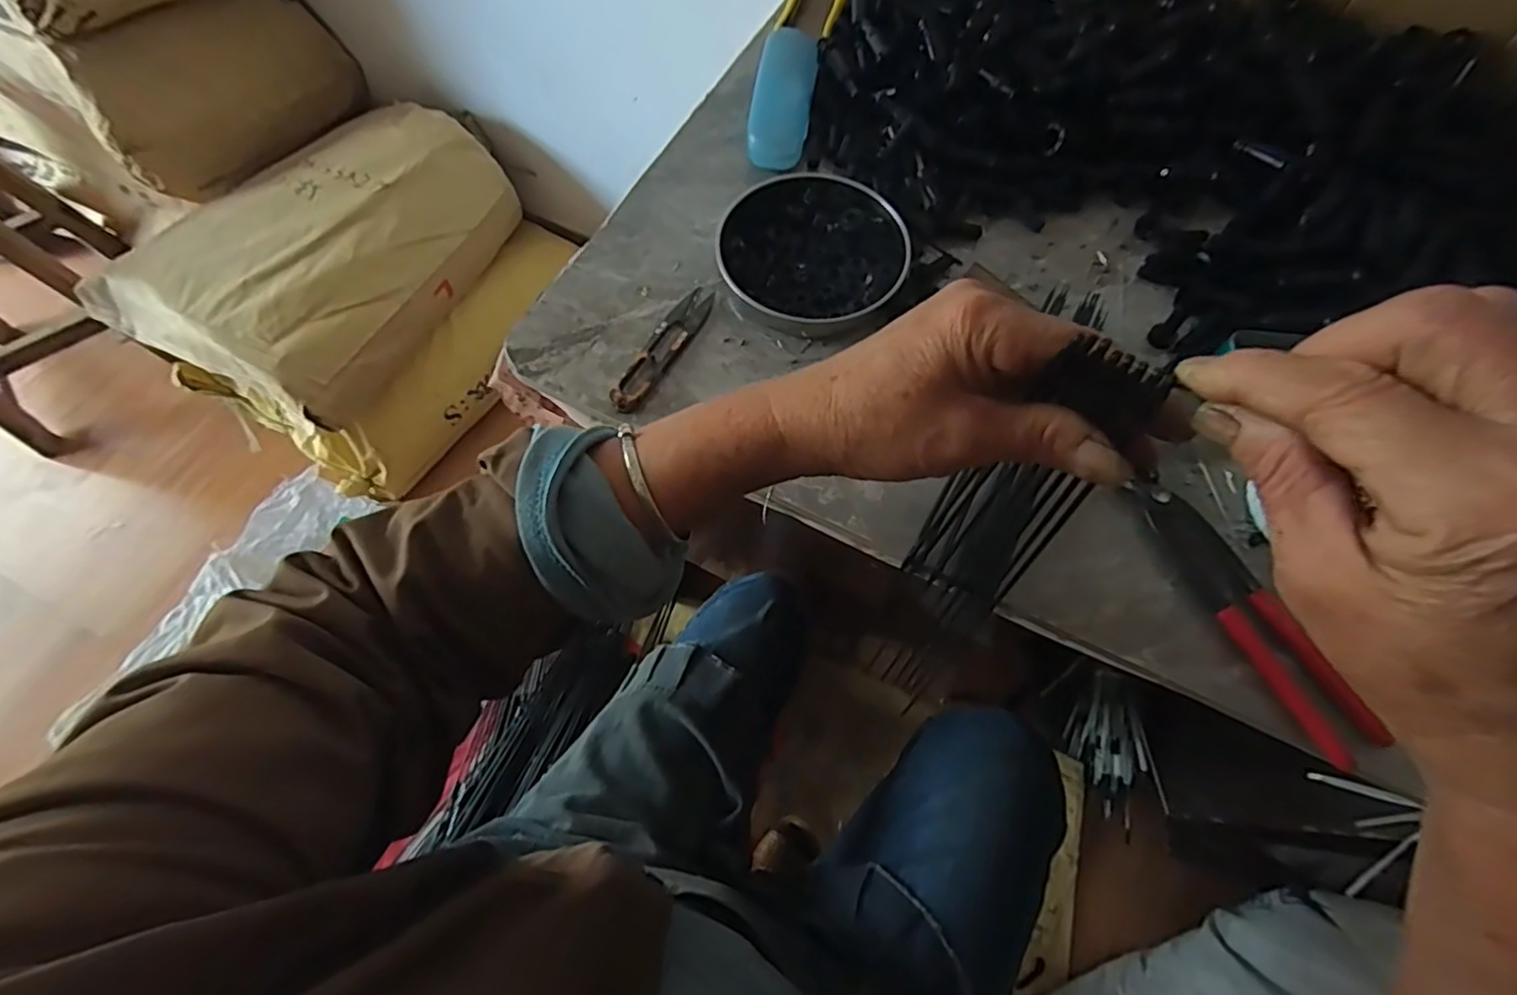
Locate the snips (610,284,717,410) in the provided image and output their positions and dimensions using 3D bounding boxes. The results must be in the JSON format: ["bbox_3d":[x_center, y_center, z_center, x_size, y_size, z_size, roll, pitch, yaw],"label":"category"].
[{"bbox_3d":[-0.068,-0.107,0.463,0.026,0.011,0.119,28,69,11],"label":"snips"}]

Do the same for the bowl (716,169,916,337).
[{"bbox_3d":[0.038,-0.182,0.483,0.129,0.023,0.131,0,66,-1],"label":"bowl"}]

